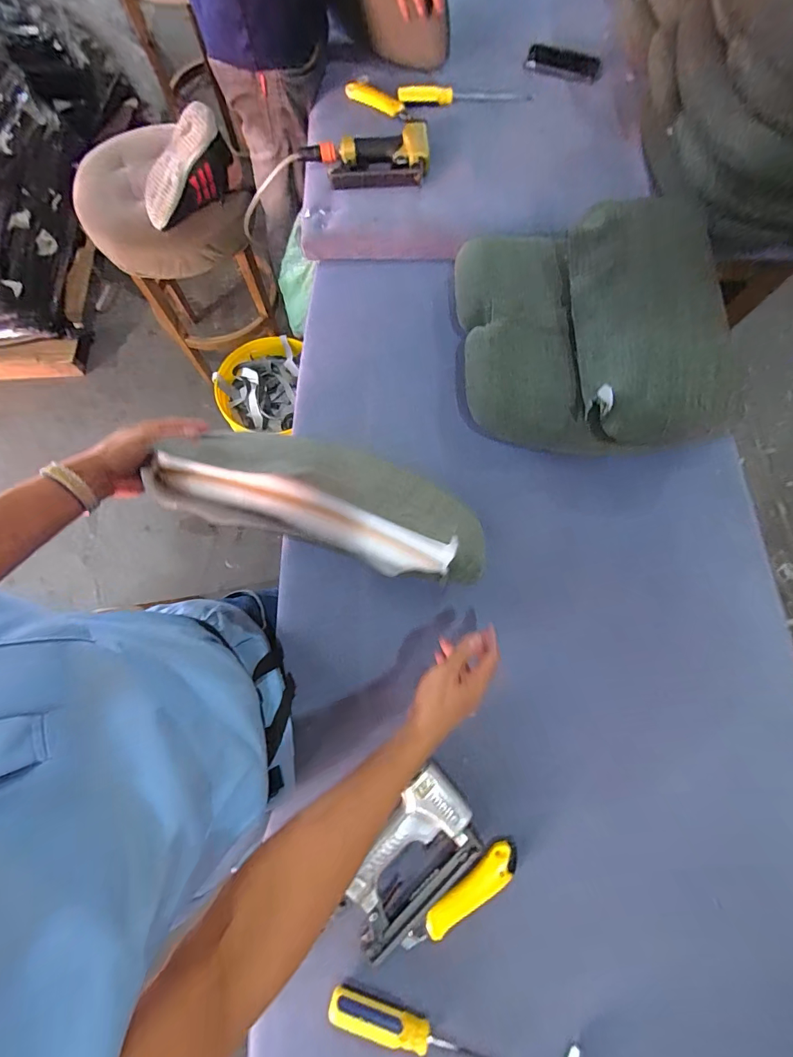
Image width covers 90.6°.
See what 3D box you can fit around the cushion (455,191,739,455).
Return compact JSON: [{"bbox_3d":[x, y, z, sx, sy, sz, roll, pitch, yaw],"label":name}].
[{"bbox_3d":[0.286,-0.329,0.637,0.371,0.120,0.403,5,74,1],"label":"cushion"}]

